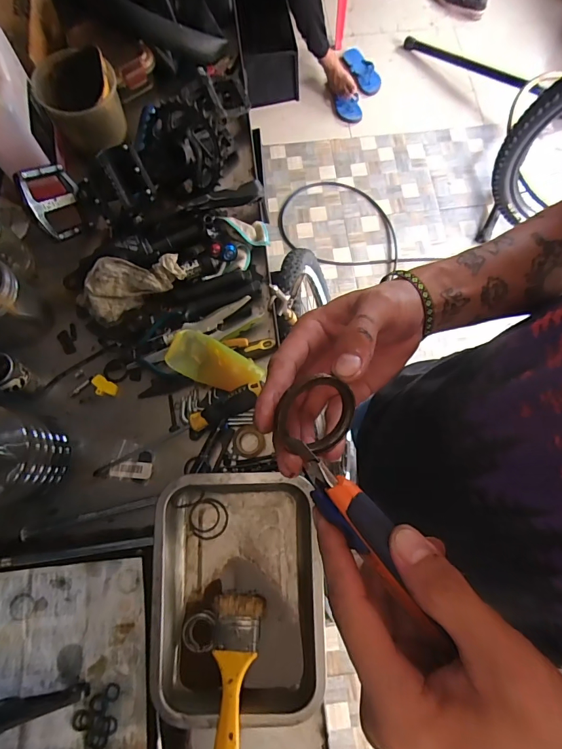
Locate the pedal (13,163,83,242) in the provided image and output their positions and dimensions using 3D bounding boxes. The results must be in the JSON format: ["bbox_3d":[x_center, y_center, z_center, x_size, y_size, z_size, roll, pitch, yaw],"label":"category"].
[{"bbox_3d":[-0.321,-0.244,0.553,0.021,0.092,0.089,-5,32,27],"label":"pedal"}]

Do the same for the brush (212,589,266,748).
[{"bbox_3d":[-0.052,0.340,0.420,0.052,0.018,0.187,4,61,1],"label":"brush"}]

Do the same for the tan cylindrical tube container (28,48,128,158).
[{"bbox_3d":[-0.296,-0.405,0.585,0.103,0.089,0.107,0,75,0],"label":"tan cylindrical tube container"}]

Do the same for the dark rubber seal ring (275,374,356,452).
[{"bbox_3d":[0.022,0.023,0.230,0.051,0.005,0.044,1,112,-21],"label":"dark rubber seal ring"}]

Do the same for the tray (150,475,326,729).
[{"bbox_3d":[-0.046,0.248,0.447,0.194,0.057,0.257,-3,75,-1],"label":"tray"}]

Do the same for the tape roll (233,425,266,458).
[{"bbox_3d":[-0.043,0.088,0.511,0.041,0.015,0.040,0,75,0],"label":"tape roll"}]

